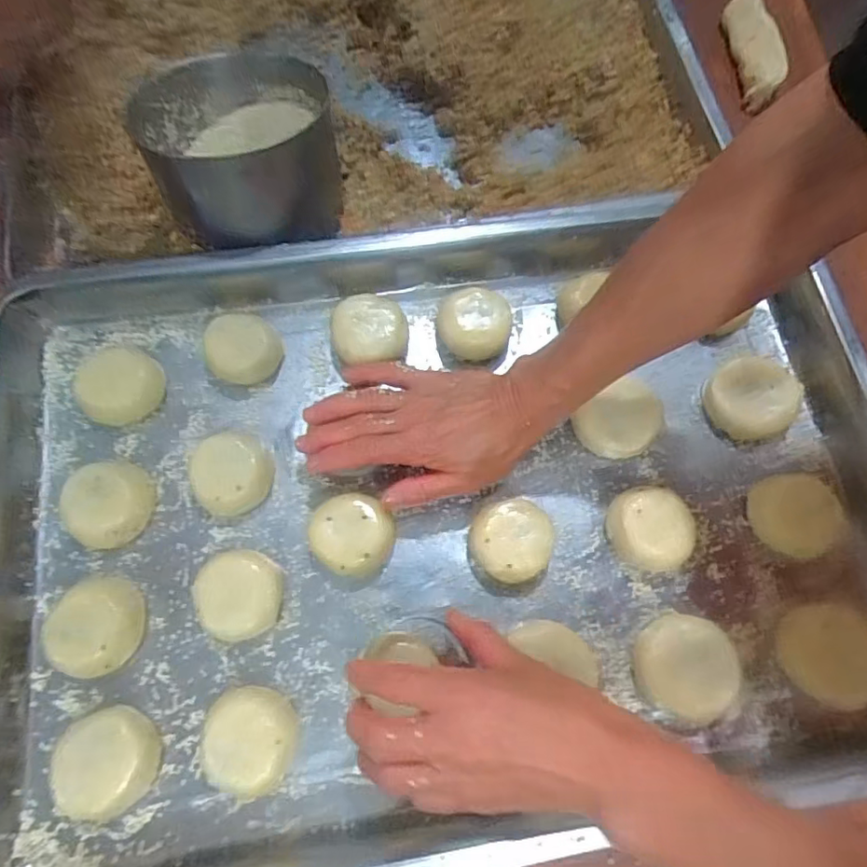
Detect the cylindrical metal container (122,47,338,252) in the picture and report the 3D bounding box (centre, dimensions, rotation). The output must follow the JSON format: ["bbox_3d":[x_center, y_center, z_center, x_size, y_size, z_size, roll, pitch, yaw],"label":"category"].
[{"bbox_3d":[-0.145,-0.215,0.432,0.127,0.077,0.145,-7,59,-4],"label":"cylindrical metal container"}]

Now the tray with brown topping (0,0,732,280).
[{"bbox_3d":[-0.067,-0.337,0.529,0.606,0.058,0.407,-12,73,-5],"label":"tray with brown topping"}]

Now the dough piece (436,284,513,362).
[{"bbox_3d":[0.031,-0.083,0.432,0.051,0.028,0.049,0,72,-1],"label":"dough piece"}]

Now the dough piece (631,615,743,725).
[{"bbox_3d":[0.158,0.147,0.362,0.056,0.023,0.060,0,72,-1],"label":"dough piece"}]

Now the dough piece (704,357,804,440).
[{"bbox_3d":[0.226,-0.026,0.409,0.051,0.025,0.057,-36,76,-12],"label":"dough piece"}]

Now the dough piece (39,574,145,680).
[{"bbox_3d":[-0.206,0.117,0.350,0.052,0.021,0.056,-3,72,-3],"label":"dough piece"}]

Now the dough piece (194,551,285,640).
[{"bbox_3d":[-0.124,0.102,0.366,0.050,0.023,0.053,0,72,-1],"label":"dough piece"}]

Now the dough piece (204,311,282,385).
[{"bbox_3d":[-0.135,-0.061,0.407,0.050,0.027,0.044,-27,75,-10],"label":"dough piece"}]

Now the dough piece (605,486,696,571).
[{"bbox_3d":[0.145,0.064,0.388,0.050,0.028,0.053,0,72,-1],"label":"dough piece"}]

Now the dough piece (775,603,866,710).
[{"bbox_3d":[0.258,0.140,0.368,0.068,0.015,0.058,-15,73,-6],"label":"dough piece"}]

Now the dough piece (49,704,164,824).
[{"bbox_3d":[-0.190,0.189,0.332,0.056,0.018,0.053,-10,72,-5],"label":"dough piece"}]

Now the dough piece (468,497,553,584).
[{"bbox_3d":[0.051,0.071,0.382,0.052,0.031,0.050,0,72,-1],"label":"dough piece"}]

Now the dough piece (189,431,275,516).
[{"bbox_3d":[-0.132,0.027,0.383,0.045,0.031,0.054,2,72,-1],"label":"dough piece"}]

